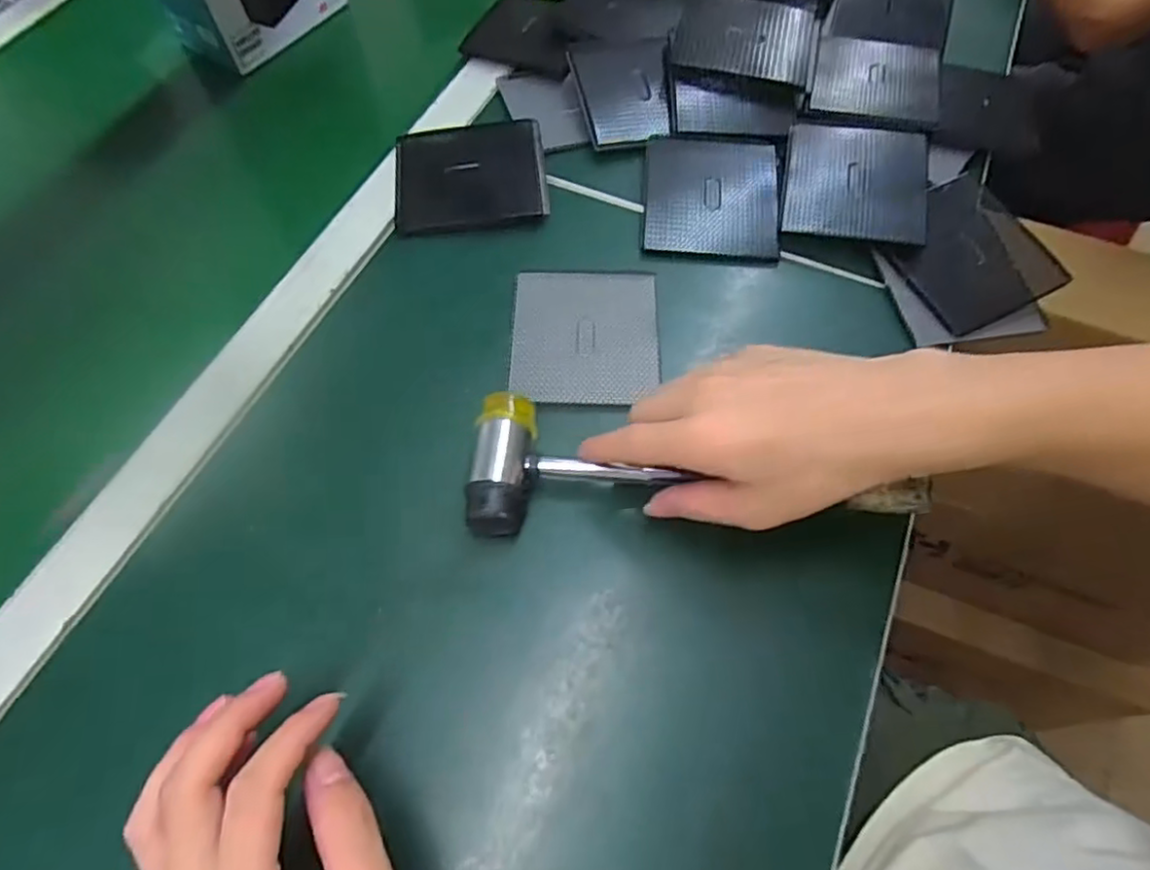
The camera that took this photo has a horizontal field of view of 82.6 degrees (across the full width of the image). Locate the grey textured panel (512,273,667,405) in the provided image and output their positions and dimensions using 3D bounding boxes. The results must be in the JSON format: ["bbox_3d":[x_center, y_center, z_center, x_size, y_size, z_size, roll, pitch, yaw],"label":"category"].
[{"bbox_3d":[0.007,-0.068,0.443,0.098,0.004,0.106,0,62,-1],"label":"grey textured panel"}]

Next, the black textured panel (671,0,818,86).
[{"bbox_3d":[0.141,-0.334,0.546,0.113,0.006,0.092,14,63,7],"label":"black textured panel"}]

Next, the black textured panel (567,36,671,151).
[{"bbox_3d":[0.040,-0.279,0.528,0.077,0.005,0.111,-6,63,-3],"label":"black textured panel"}]

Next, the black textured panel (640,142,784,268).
[{"bbox_3d":[0.102,-0.178,0.490,0.098,0.012,0.108,3,63,2],"label":"black textured panel"}]

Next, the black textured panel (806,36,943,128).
[{"bbox_3d":[0.242,-0.285,0.524,0.097,0.007,0.113,14,61,9],"label":"black textured panel"}]

